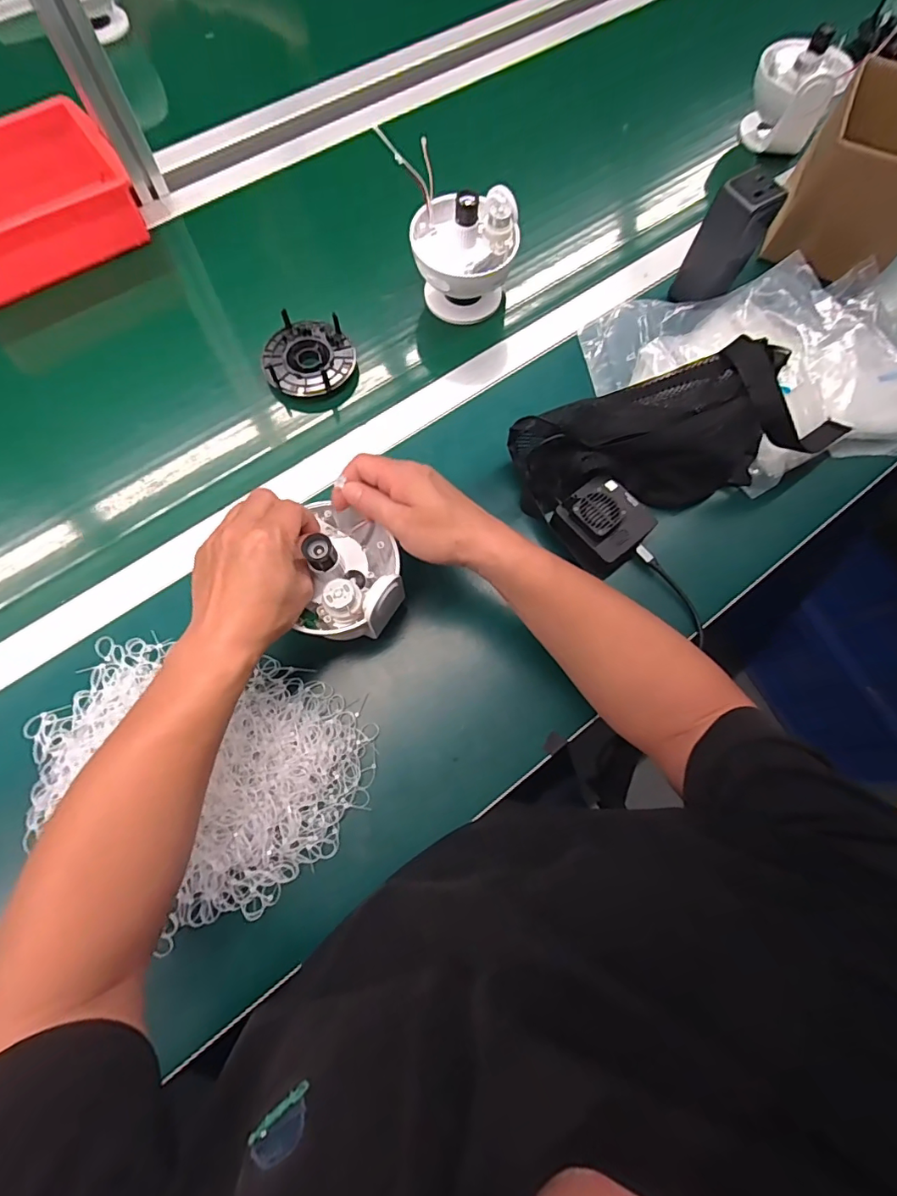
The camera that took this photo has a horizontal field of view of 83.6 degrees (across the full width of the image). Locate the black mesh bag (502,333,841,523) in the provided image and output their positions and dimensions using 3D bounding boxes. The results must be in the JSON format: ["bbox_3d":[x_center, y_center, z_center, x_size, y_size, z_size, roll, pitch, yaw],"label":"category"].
[{"bbox_3d":[0.232,-0.164,0.506,0.332,0.110,0.116,-12,72,-6],"label":"black mesh bag"}]

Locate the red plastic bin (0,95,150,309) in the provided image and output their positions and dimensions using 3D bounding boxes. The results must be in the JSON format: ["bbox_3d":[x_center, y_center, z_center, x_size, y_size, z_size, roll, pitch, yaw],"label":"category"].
[{"bbox_3d":[-0.501,-0.457,0.586,0.246,0.073,0.151,-31,75,-11],"label":"red plastic bin"}]

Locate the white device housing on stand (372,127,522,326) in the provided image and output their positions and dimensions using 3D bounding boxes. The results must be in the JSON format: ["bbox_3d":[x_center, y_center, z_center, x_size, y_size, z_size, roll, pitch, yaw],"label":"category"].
[{"bbox_3d":[0.012,-0.400,0.561,0.111,0.124,0.129,-18,73,-8],"label":"white device housing on stand"}]

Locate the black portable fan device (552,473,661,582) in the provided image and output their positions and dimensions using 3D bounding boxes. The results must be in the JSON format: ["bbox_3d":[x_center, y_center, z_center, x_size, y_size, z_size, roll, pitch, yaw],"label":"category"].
[{"bbox_3d":[0.153,-0.072,0.500,0.080,0.051,0.082,-36,76,-12],"label":"black portable fan device"}]

